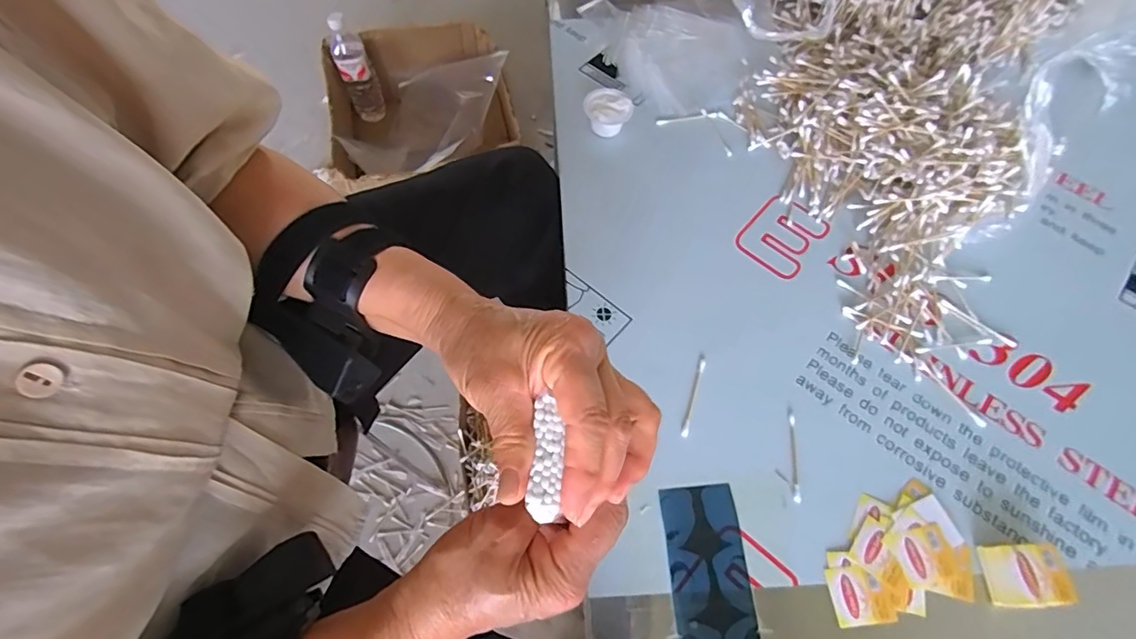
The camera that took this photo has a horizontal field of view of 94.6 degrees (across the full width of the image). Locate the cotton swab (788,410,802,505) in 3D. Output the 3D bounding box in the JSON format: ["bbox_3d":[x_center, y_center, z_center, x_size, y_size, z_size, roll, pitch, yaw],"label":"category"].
[{"bbox_3d":[0.191,0.113,0.441,0.006,0.004,0.078,7,63,2],"label":"cotton swab"}]

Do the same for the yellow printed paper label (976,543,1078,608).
[{"bbox_3d":[0.343,0.192,0.394,0.051,0.024,0.040,1,63,-2],"label":"yellow printed paper label"}]

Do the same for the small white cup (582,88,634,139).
[{"bbox_3d":[0.045,-0.233,0.591,0.053,0.027,0.048,2,63,-1],"label":"small white cup"}]

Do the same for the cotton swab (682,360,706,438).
[{"bbox_3d":[0.111,0.069,0.462,0.006,0.004,0.072,18,64,7],"label":"cotton swab"}]

